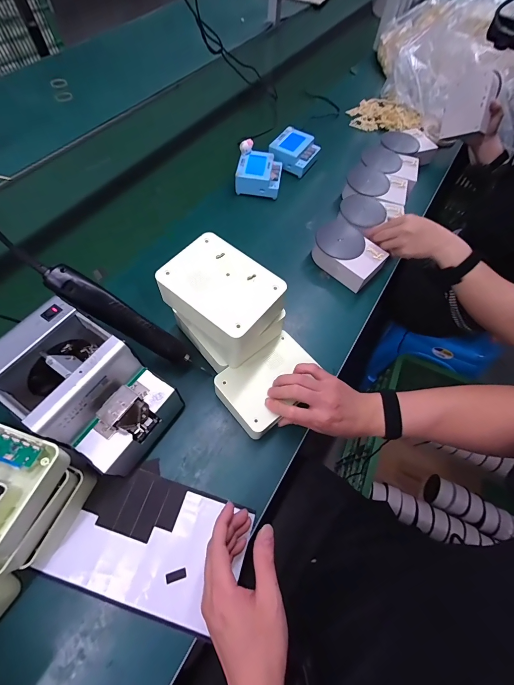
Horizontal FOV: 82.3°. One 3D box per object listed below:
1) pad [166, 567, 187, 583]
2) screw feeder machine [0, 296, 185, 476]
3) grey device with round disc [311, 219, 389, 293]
[{"bbox_3d":[-0.100,0.288,0.363,0.024,0.004,0.011,-13,65,-10],"label":"pad"},{"bbox_3d":[-0.212,0.065,0.386,0.171,0.148,0.120,32,66,12],"label":"screw feeder machine"},{"bbox_3d":[0.181,-0.180,0.595,0.098,0.053,0.142,-41,72,-21],"label":"grey device with round disc"}]

